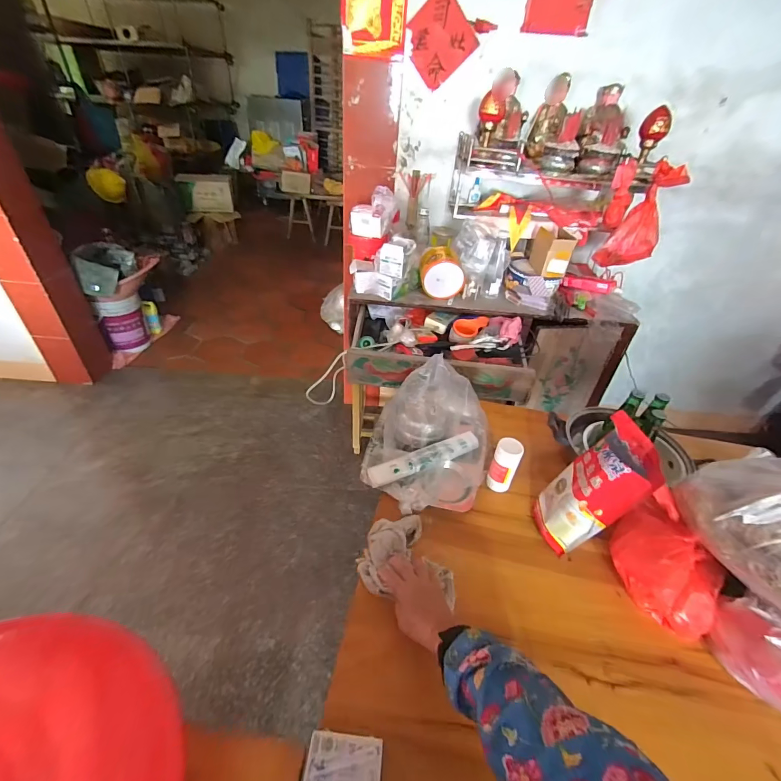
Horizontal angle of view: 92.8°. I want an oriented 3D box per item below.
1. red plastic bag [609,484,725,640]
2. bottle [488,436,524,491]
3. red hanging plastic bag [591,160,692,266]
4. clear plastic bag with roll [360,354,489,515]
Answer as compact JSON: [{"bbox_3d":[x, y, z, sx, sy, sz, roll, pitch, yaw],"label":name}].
[{"bbox_3d":[0.460,0.298,0.641,0.108,0.127,0.199,-3,39,-10],"label":"red plastic bag"},{"bbox_3d":[0.240,0.159,0.789,0.051,0.114,0.049,24,42,23],"label":"bottle"},{"bbox_3d":[0.809,-0.559,1.211,0.169,0.297,0.102,20,41,19],"label":"red hanging plastic bag"},{"bbox_3d":[0.089,0.097,0.823,0.263,0.165,0.322,11,39,8],"label":"clear plastic bag with roll"}]

